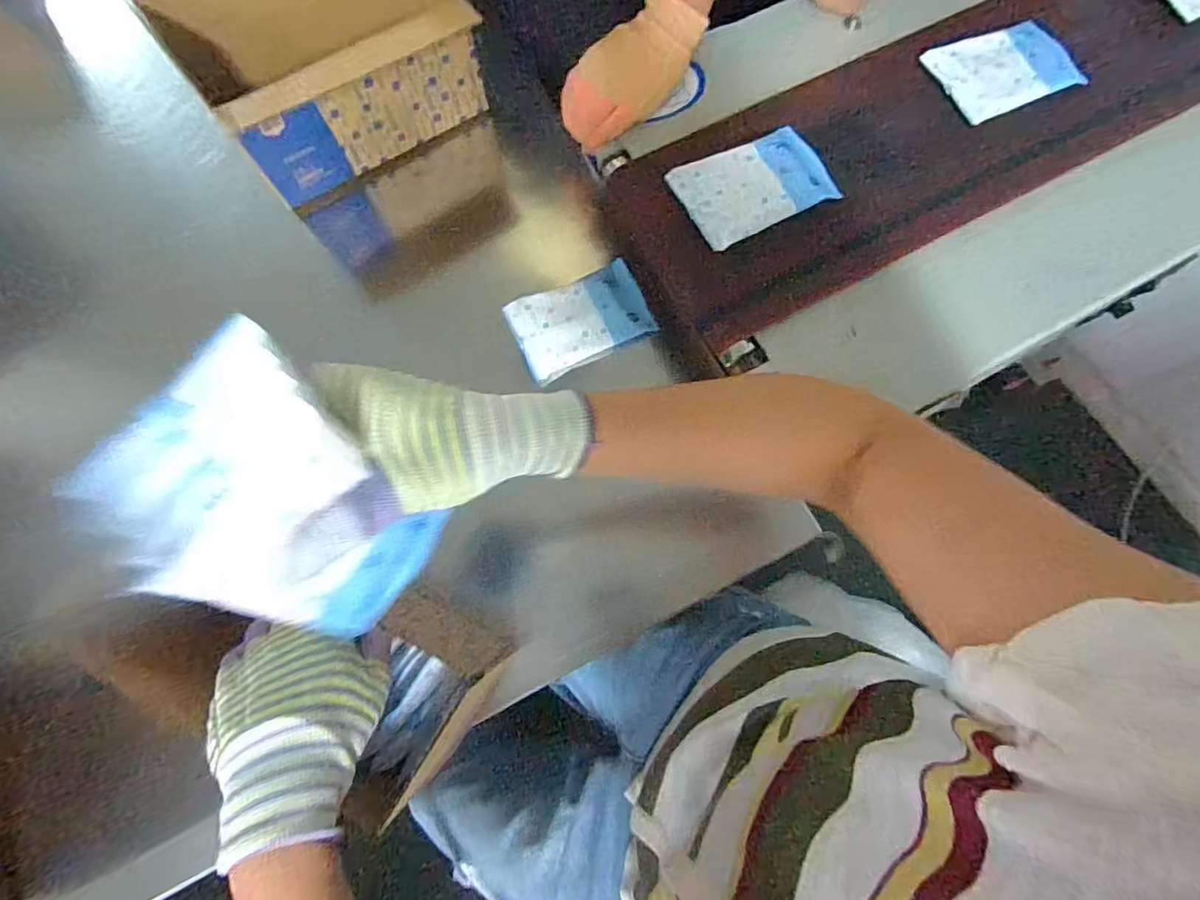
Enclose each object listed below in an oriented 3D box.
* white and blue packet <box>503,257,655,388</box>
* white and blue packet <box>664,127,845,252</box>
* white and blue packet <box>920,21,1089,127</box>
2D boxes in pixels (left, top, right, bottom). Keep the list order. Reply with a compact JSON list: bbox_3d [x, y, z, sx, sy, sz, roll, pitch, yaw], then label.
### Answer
[{"bbox_3d":[-0.017,-0.128,0.545,0.133,0.016,0.083,-26,77,-5],"label":"white and blue packet"},{"bbox_3d":[0.136,-0.233,0.490,0.134,0.016,0.087,-25,77,-5],"label":"white and blue packet"},{"bbox_3d":[0.381,-0.357,0.526,0.127,0.011,0.085,-22,76,-5],"label":"white and blue packet"}]

